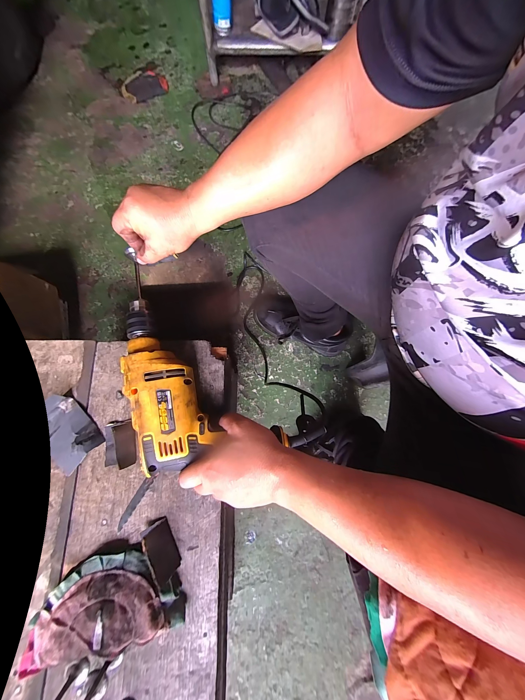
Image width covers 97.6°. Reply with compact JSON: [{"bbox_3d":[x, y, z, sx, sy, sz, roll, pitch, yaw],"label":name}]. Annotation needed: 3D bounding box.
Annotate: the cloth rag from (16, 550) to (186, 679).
[{"bbox_3d":[-0.192,0.307,0.280,0.173,0.026,0.089,-10,77,-4],"label":"cloth rag"}]

